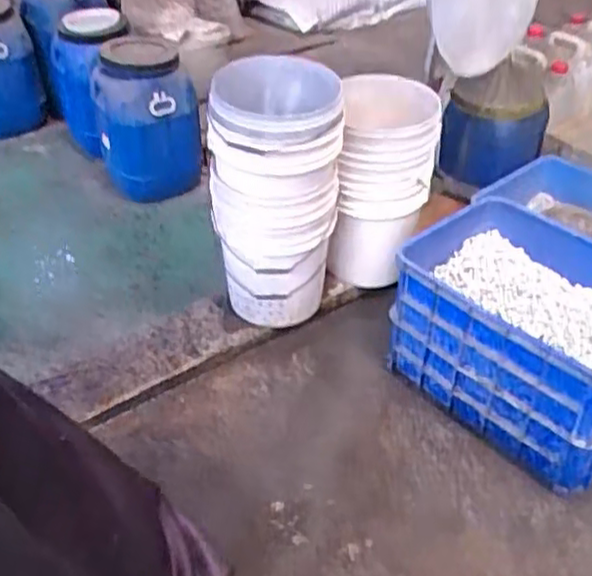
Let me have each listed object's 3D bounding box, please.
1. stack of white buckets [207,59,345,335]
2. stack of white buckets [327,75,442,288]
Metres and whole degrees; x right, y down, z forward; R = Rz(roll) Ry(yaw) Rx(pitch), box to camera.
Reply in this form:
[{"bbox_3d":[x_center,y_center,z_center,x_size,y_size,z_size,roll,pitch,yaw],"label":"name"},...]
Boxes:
[{"bbox_3d":[-0.049,-0.203,1.777,0.310,0.655,0.284,-2,40,-1],"label":"stack of white buckets"},{"bbox_3d":[0.229,-0.252,1.921,0.255,0.539,0.280,5,40,6],"label":"stack of white buckets"}]

